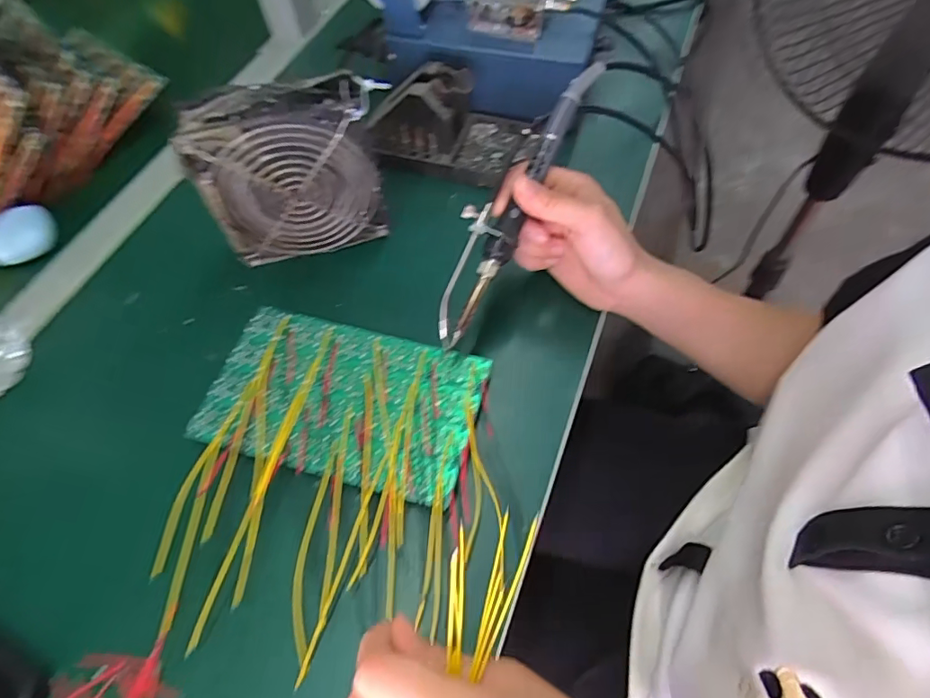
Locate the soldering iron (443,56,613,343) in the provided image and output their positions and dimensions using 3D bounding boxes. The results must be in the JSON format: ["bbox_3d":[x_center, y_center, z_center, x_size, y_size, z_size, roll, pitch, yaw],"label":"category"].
[{"bbox_3d":[0.030,-0.100,0.342,0.032,0.024,0.209,28,87,19],"label":"soldering iron"}]

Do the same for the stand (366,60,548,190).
[{"bbox_3d":[-0.011,-0.197,0.447,0.133,0.068,0.078,14,61,12],"label":"stand"}]

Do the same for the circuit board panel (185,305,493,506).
[{"bbox_3d":[-0.079,0.032,0.344,0.171,0.006,0.103,12,60,11],"label":"circuit board panel"}]

